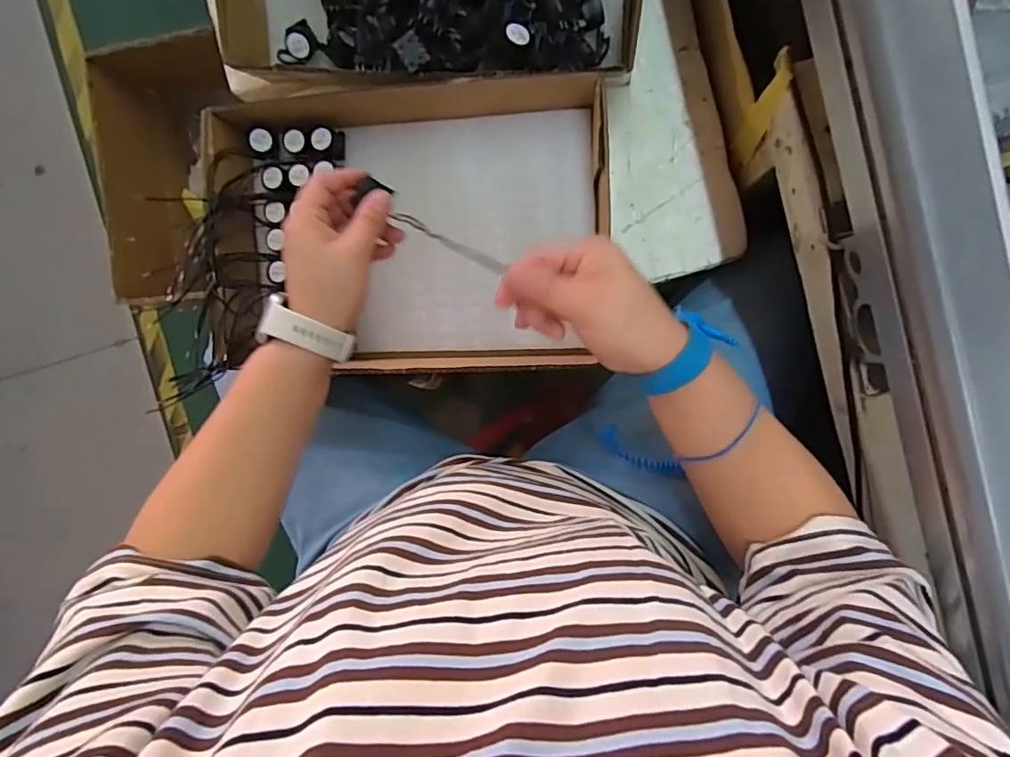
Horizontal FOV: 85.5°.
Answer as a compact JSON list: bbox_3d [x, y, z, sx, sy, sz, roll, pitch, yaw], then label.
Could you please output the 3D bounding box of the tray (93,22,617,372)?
[{"bbox_3d":[-0.100,-0.135,0.513,0.358,0.077,0.243,2,96,7],"label":"tray"}]

